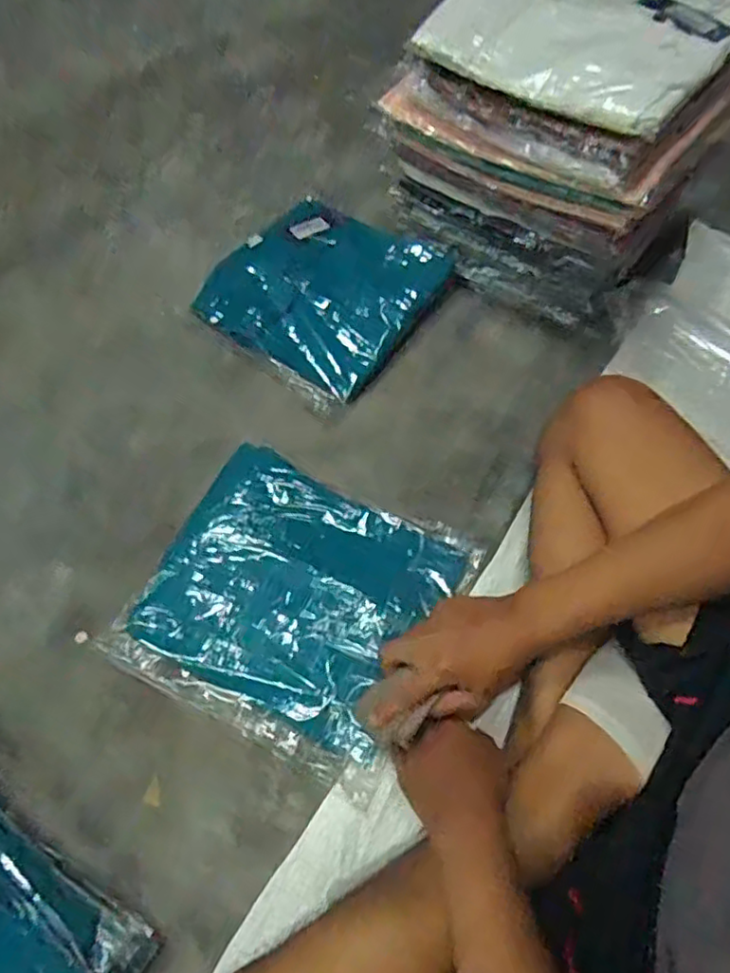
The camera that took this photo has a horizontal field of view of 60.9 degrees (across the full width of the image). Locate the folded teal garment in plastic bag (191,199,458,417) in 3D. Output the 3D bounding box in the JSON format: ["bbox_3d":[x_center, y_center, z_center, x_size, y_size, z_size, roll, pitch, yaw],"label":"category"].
[{"bbox_3d":[-0.053,-0.252,0.801,0.257,0.030,0.258,34,70,17],"label":"folded teal garment in plastic bag"}]

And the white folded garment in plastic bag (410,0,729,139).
[{"bbox_3d":[0.228,-0.464,0.622,0.262,0.042,0.231,35,70,17],"label":"white folded garment in plastic bag"}]

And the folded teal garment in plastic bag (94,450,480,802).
[{"bbox_3d":[-0.068,0.116,0.637,0.285,0.039,0.266,25,67,14],"label":"folded teal garment in plastic bag"}]

